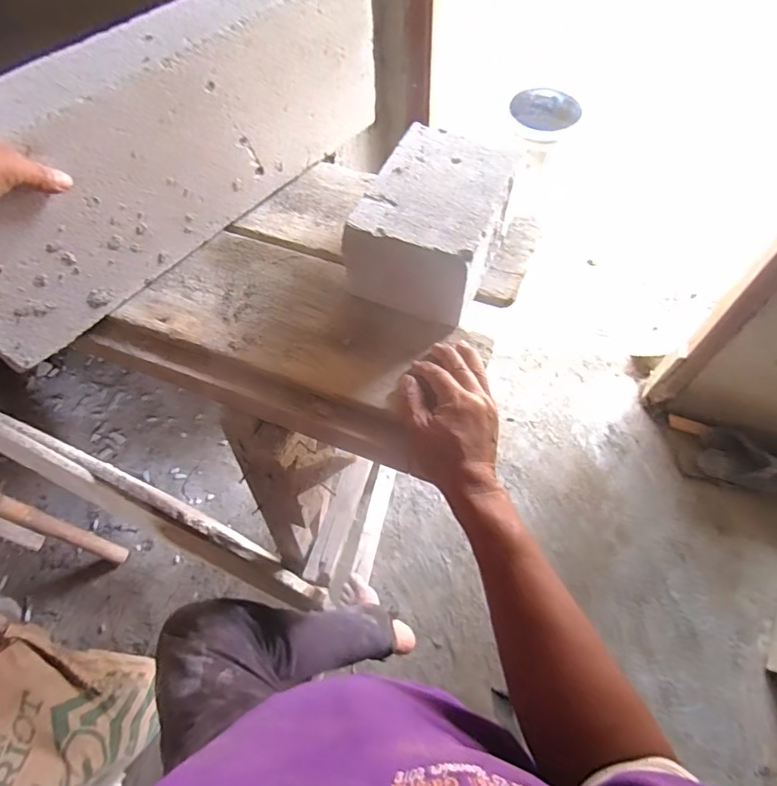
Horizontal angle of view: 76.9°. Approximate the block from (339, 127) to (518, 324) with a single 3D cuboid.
[{"bbox_3d":[0.050,-0.188,0.537,0.139,0.084,0.208,18,63,13],"label":"block"}]

